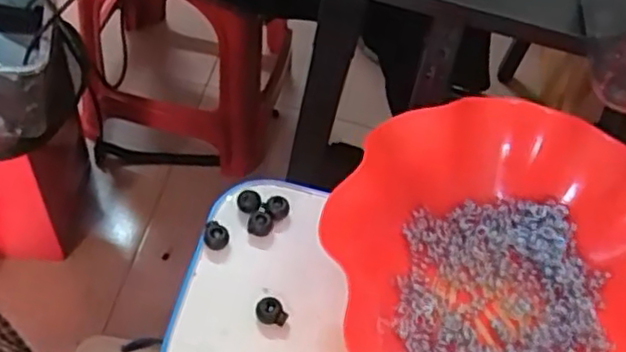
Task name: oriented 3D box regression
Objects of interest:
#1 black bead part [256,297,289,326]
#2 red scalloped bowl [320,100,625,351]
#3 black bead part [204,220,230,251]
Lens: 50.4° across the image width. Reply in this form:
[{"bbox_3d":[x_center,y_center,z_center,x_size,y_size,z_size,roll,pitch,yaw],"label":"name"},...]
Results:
[{"bbox_3d":[-0.024,0.080,0.396,0.018,0.010,0.014,14,55,6],"label":"black bead part"},{"bbox_3d":[0.126,0.059,0.390,0.209,0.055,0.219,2,54,-3],"label":"red scalloped bowl"},{"bbox_3d":[-0.061,0.038,0.420,0.015,0.014,0.016,2,54,-3],"label":"black bead part"}]

